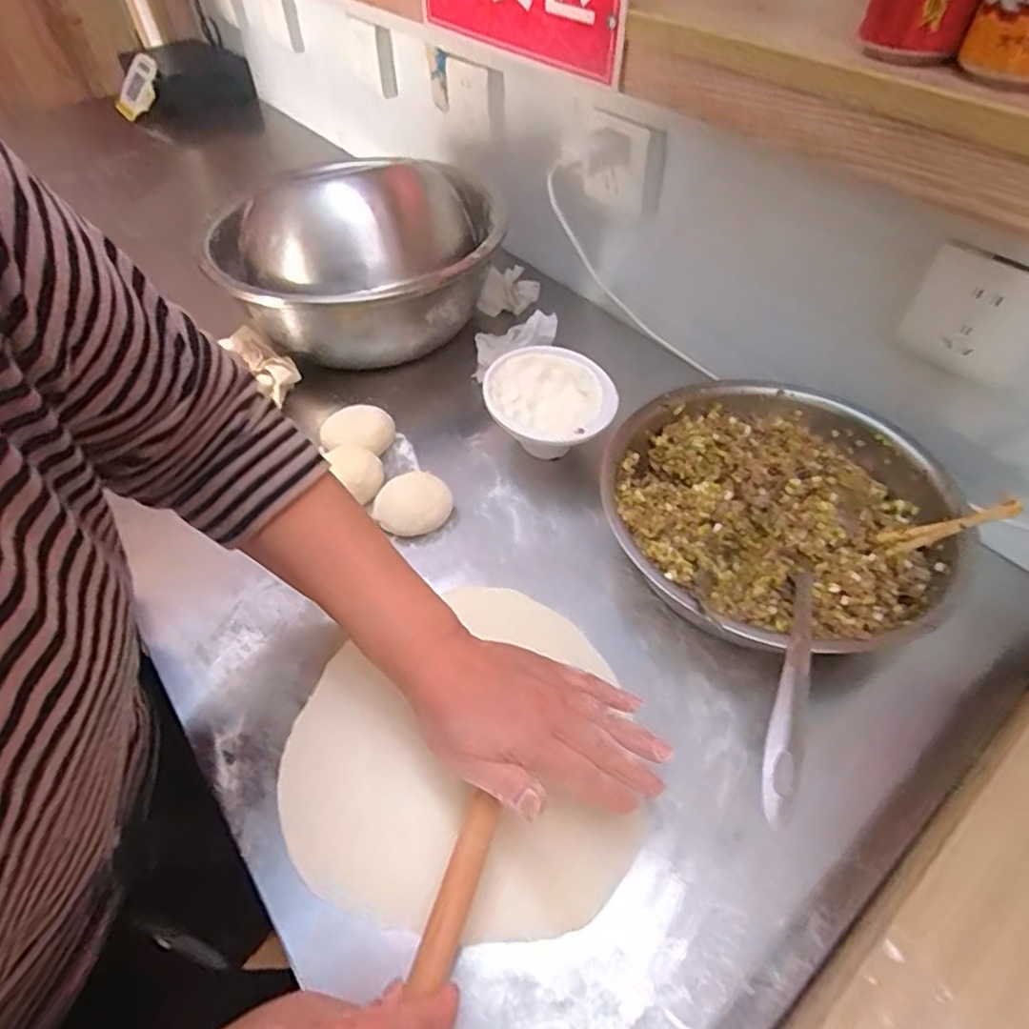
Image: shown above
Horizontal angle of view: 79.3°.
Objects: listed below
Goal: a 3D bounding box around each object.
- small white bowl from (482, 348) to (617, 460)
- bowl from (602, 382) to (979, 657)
[{"bbox_3d":[0.031,-0.095,0.593,0.119,0.072,0.132,9,52,9],"label":"small white bowl"},{"bbox_3d":[0.202,-0.007,0.482,0.254,0.079,0.255,-1,51,1],"label":"bowl"}]

